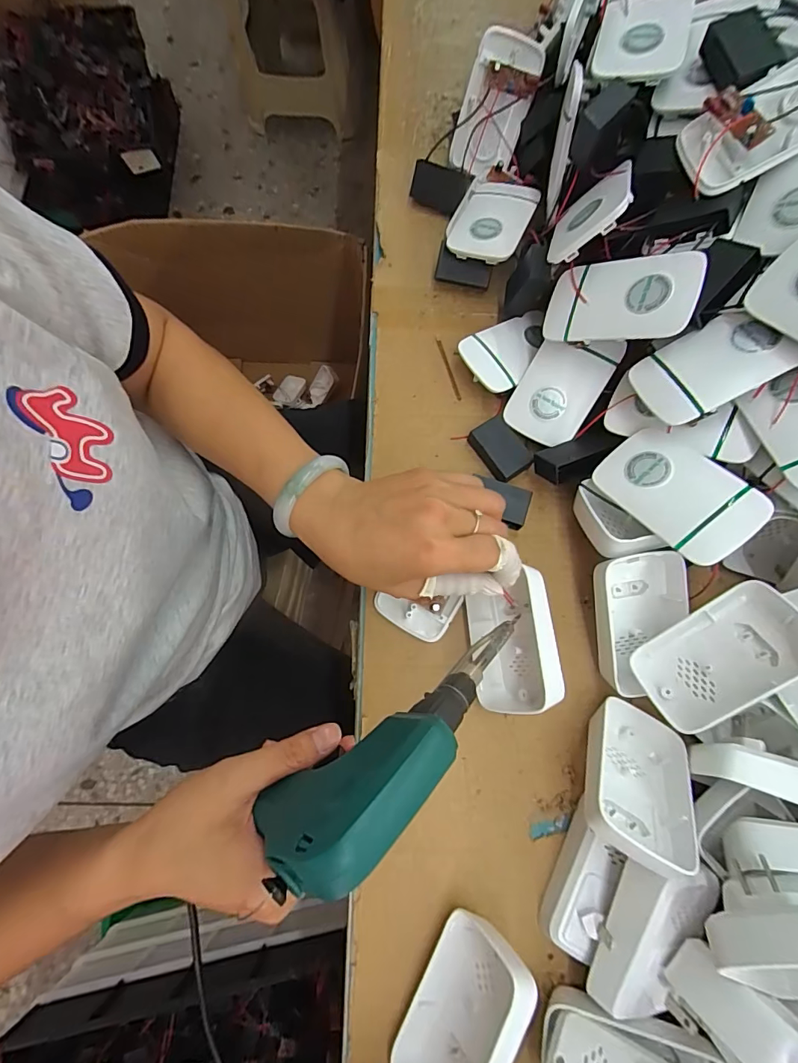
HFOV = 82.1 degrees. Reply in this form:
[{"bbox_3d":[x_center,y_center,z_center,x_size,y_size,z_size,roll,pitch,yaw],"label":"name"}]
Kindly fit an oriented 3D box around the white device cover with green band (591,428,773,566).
[{"bbox_3d":[0.180,-0.026,0.298,0.058,0.007,0.096,-44,58,5],"label":"white device cover with green band"}]

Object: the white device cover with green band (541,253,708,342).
[{"bbox_3d":[0.151,-0.161,0.316,0.096,0.007,0.057,14,84,38],"label":"white device cover with green band"}]

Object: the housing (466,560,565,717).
[{"bbox_3d":[0.078,0.076,0.316,0.051,0.049,0.086,-5,76,-1],"label":"housing"}]

